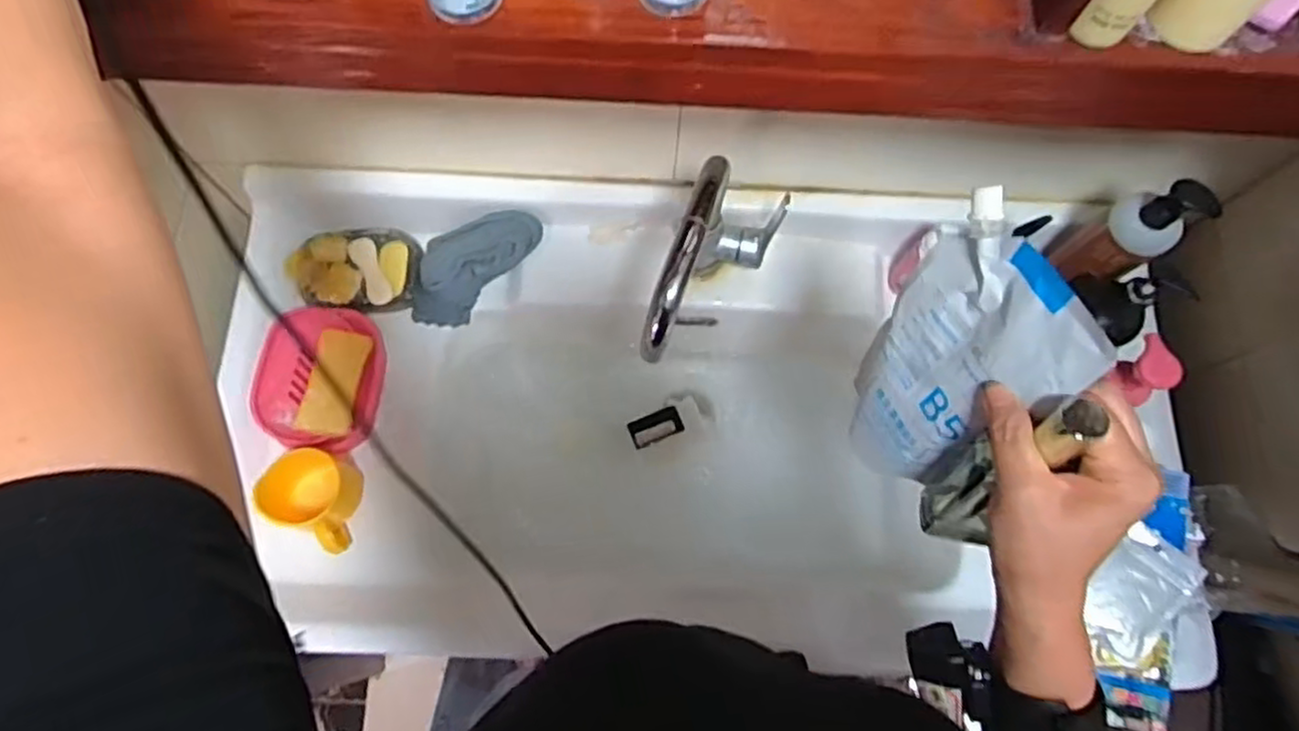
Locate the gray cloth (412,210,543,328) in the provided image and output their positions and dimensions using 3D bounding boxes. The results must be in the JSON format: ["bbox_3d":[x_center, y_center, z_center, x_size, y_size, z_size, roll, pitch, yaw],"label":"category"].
[{"bbox_3d":[-0.196,-0.108,0.801,0.169,0.076,0.066,-40,76,17],"label":"gray cloth"}]

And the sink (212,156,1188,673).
[{"bbox_3d":[-0.057,0.053,0.796,0.729,0.196,0.472,1,73,0],"label":"sink"}]

